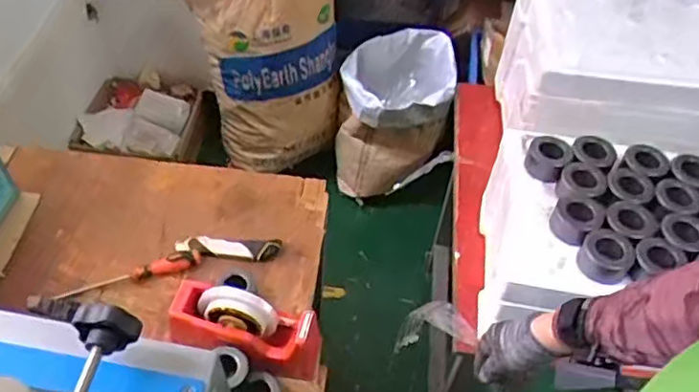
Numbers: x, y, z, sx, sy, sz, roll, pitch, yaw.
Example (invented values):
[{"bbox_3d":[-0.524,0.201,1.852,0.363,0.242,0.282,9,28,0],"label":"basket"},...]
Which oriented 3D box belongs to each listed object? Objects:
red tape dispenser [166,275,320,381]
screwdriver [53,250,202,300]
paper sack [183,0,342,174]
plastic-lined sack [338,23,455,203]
[{"bbox_3d":[-0.140,0.183,0.851,0.205,0.106,0.075,11,48,4],"label":"red tape dispenser"},{"bbox_3d":[-0.331,0.119,0.947,0.210,0.024,0.031,-16,52,-20],"label":"screwdriver"},{"bbox_3d":[-0.236,-0.383,1.796,0.386,0.609,0.275,-18,52,-21],"label":"paper sack"},{"bbox_3d":[0.127,-0.233,1.899,0.301,0.412,0.328,11,48,4],"label":"plastic-lined sack"}]

